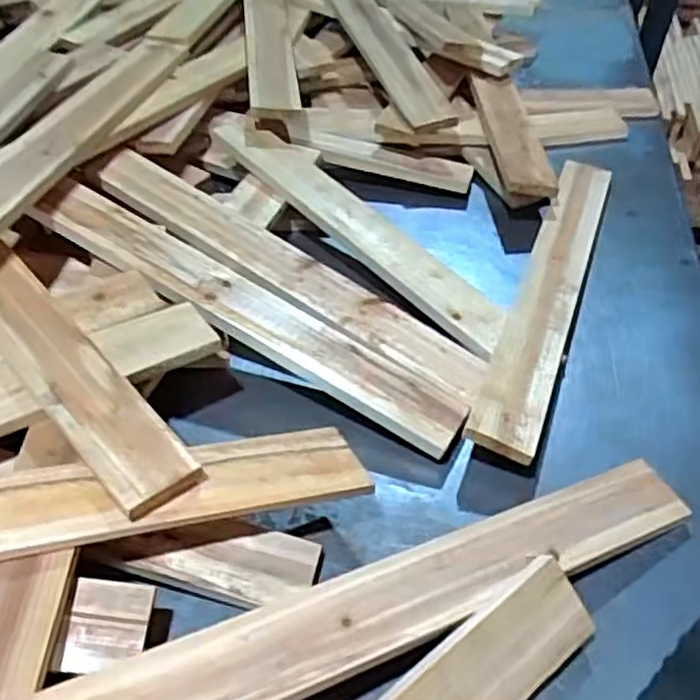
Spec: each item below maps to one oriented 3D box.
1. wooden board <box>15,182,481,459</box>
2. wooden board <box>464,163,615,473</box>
[{"bbox_3d":[-0.099,-0.040,0.679,0.449,0.014,0.066,30,47,10],"label":"wooden board"},{"bbox_3d":[0.216,-0.079,0.773,0.060,0.026,0.502,22,44,9],"label":"wooden board"}]

